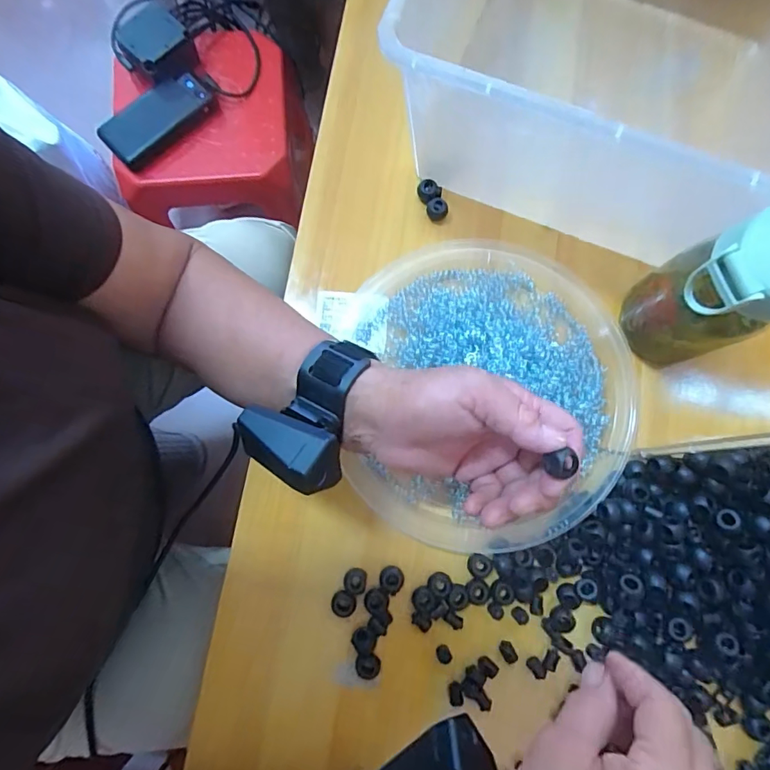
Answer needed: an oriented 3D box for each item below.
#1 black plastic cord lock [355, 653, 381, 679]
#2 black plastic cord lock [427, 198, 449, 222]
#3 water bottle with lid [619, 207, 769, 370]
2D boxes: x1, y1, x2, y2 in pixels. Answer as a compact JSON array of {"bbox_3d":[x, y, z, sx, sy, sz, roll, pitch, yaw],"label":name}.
[{"bbox_3d":[-0.012,0.199,0.342,0.017,0.009,0.018,0,80,-1],"label":"black plastic cord lock"},{"bbox_3d":[0.044,-0.146,0.404,0.017,0.012,0.014,12,80,1],"label":"black plastic cord lock"},{"bbox_3d":[0.217,-0.058,0.322,0.057,0.136,0.067,-33,82,-6],"label":"water bottle with lid"}]

